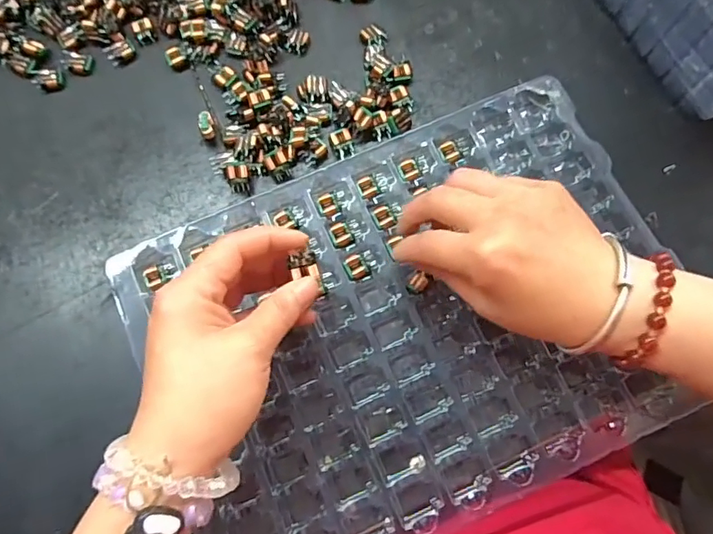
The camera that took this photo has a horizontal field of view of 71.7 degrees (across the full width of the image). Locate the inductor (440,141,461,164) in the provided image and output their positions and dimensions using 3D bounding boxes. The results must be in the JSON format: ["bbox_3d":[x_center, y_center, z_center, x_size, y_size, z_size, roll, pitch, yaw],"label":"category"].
[{"bbox_3d":[0.065,-0.080,0.344,0.013,0.004,0.016,-19,77,-5],"label":"inductor"}]

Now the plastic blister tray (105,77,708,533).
[{"bbox_3d":[0.037,0.032,0.317,0.331,0.024,0.238,-25,78,-6],"label":"plastic blister tray"}]

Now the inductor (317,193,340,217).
[{"bbox_3d":[-0.019,-0.042,0.337,0.013,0.006,0.015,-18,77,-5],"label":"inductor"}]

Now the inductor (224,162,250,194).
[{"bbox_3d":[-0.082,-0.063,0.344,0.016,0.013,0.018,-14,77,-4],"label":"inductor"}]

